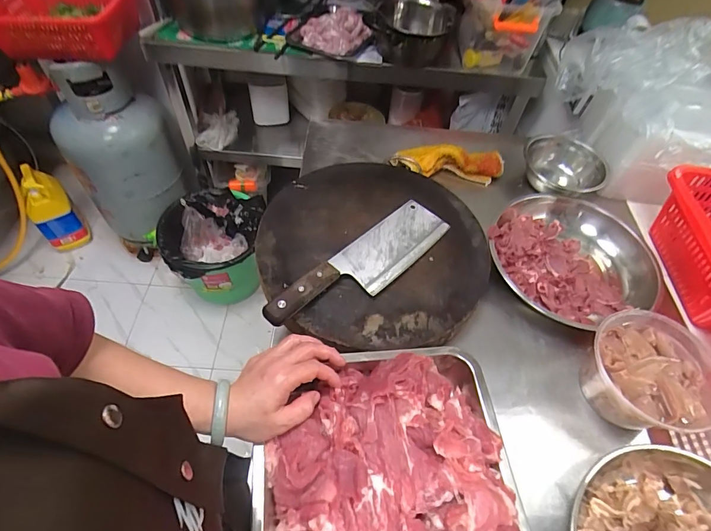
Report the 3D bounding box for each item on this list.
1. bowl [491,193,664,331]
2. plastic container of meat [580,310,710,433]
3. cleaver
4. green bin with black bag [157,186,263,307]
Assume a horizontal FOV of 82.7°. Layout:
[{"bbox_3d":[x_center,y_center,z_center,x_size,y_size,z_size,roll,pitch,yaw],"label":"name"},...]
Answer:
[{"bbox_3d":[0.309,-0.015,0.600,0.183,0.073,0.224,-16,58,-15],"label":"bowl"},{"bbox_3d":[0.357,0.135,0.503,0.130,0.095,0.134,2,55,-3],"label":"plastic container of meat"},{"bbox_3d":[0.013,-0.001,0.554,0.080,0.024,0.293,40,61,21],"label":"cleaver"},{"bbox_3d":[-0.473,-0.051,1.409,0.323,0.285,0.309,-8,56,-11],"label":"green bin with black bag"}]

